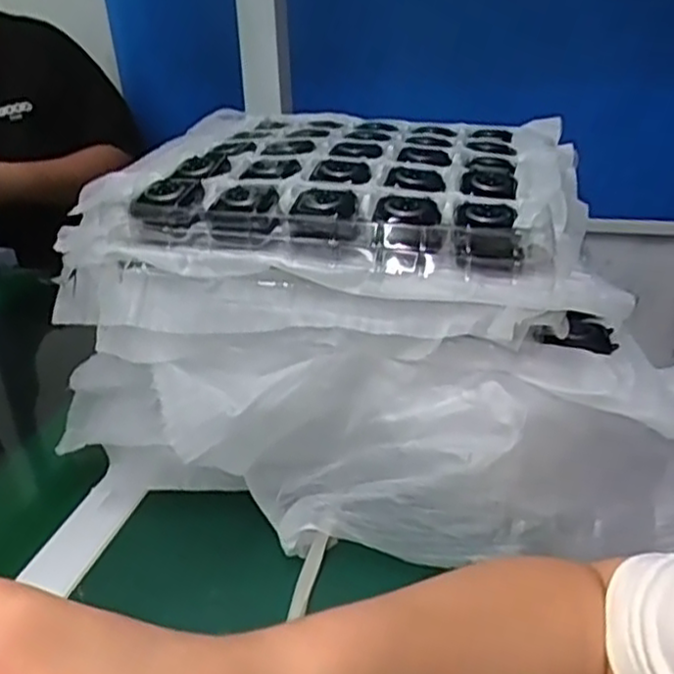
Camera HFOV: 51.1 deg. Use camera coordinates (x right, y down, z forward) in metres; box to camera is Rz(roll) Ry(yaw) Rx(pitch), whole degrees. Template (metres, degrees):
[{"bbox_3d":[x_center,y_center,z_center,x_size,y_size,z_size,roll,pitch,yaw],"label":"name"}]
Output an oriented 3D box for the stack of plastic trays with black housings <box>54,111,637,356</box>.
[{"bbox_3d":[0.009,-0.092,0.494,0.312,0.077,0.261,1,28,7],"label":"stack of plastic trays with black housings"}]

